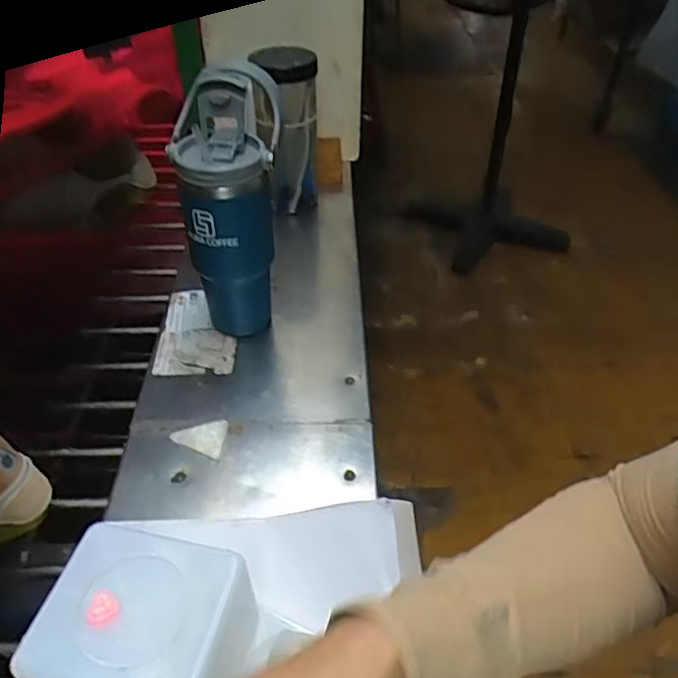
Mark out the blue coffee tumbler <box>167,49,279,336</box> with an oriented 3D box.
[{"bbox_3d":[-0.102,-0.122,0.615,0.109,0.265,0.084,-11,42,-10],"label":"blue coffee tumbler"}]

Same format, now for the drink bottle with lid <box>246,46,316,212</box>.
[{"bbox_3d":[-0.069,-0.279,0.819,0.079,0.212,0.073,-8,42,-6],"label":"drink bottle with lid"}]

